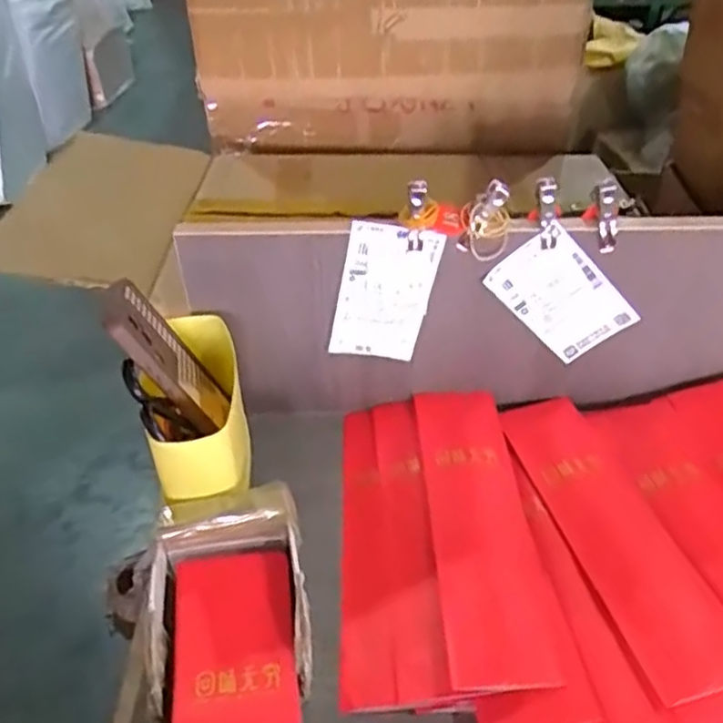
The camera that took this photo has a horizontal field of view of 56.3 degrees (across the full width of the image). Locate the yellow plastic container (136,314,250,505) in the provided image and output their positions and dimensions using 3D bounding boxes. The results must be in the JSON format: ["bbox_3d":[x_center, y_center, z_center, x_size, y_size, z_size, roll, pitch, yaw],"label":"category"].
[{"bbox_3d":[-0.132,0.037,0.546,0.071,0.084,0.154,-8,42,-12],"label":"yellow plastic container"}]

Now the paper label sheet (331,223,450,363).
[{"bbox_3d":[0.020,-0.055,0.573,0.075,0.132,0.006,7,40,-7],"label":"paper label sheet"}]

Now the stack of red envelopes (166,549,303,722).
[{"bbox_3d":[-0.071,0.237,0.391,0.088,0.033,0.282,-13,43,-7],"label":"stack of red envelopes"}]

